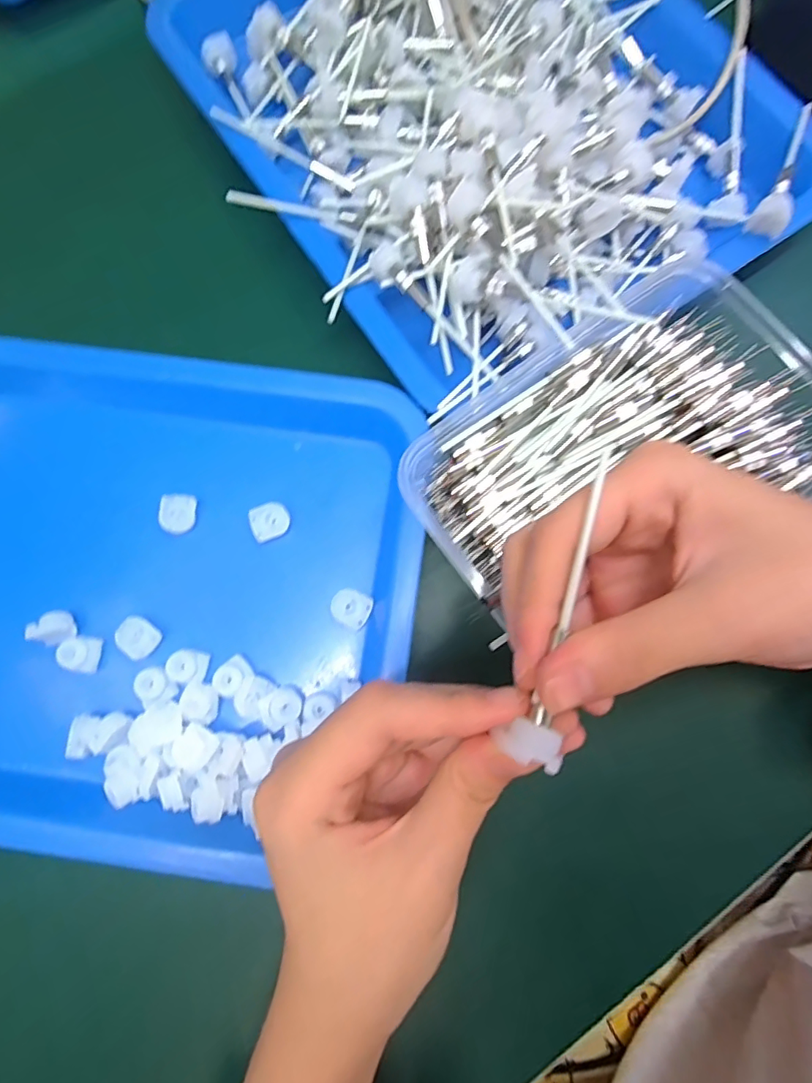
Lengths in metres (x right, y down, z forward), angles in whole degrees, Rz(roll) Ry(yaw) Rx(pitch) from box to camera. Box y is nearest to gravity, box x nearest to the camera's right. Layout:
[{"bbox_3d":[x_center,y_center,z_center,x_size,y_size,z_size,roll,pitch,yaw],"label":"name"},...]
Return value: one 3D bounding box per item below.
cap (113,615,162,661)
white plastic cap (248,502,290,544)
[{"bbox_3d":[-0.127,0.046,0.253,0.018,0.011,0.016,36,81,7],"label":"cap"},{"bbox_3d":[-0.068,-0.010,0.263,0.019,0.004,0.018,-26,79,-16],"label":"white plastic cap"}]

